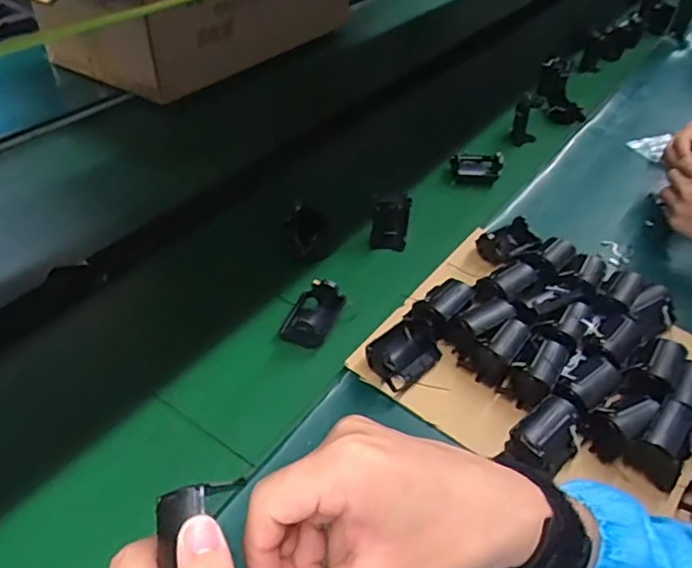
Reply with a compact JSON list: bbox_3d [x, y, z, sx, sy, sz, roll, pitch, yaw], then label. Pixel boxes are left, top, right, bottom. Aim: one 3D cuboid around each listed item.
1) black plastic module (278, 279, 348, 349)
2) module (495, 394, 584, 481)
[{"bbox_3d":[-0.035,0.032,0.646,0.053,0.043,0.075,16,45,12],"label":"black plastic module"},{"bbox_3d":[0.180,0.140,0.533,0.070,0.041,0.048,-32,55,-32],"label":"module"}]

